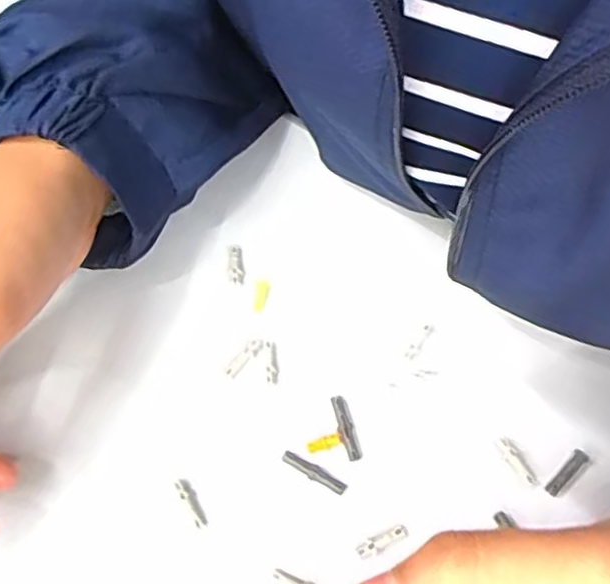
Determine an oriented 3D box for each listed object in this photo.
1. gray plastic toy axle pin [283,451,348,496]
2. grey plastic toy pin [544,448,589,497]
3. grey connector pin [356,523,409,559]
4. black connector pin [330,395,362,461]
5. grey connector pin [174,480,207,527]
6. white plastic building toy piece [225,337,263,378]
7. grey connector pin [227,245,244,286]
[{"bbox_3d":[0.003,0.064,0.245,0.025,0.004,0.005,28,68,16],"label":"gray plastic toy axle pin"},{"bbox_3d":[0.093,0.064,0.244,0.020,0.004,0.005,-40,68,-16],"label":"grey plastic toy pin"},{"bbox_3d":[0.026,0.085,0.233,0.018,0.004,0.006,-21,64,-8],"label":"grey connector pin"},{"bbox_3d":[0.015,0.049,0.252,0.005,0.004,0.025,-14,63,-5],"label":"black connector pin"},{"bbox_3d":[-0.040,0.074,0.242,0.005,0.004,0.018,-28,65,-11],"label":"grey connector pin"},{"bbox_3d":[-0.024,0.025,0.265,0.006,0.004,0.018,35,70,18],"label":"white plastic building toy piece"},{"bbox_3d":[-0.029,-0.012,0.286,0.006,0.004,0.019,-10,63,-3],"label":"grey connector pin"}]

